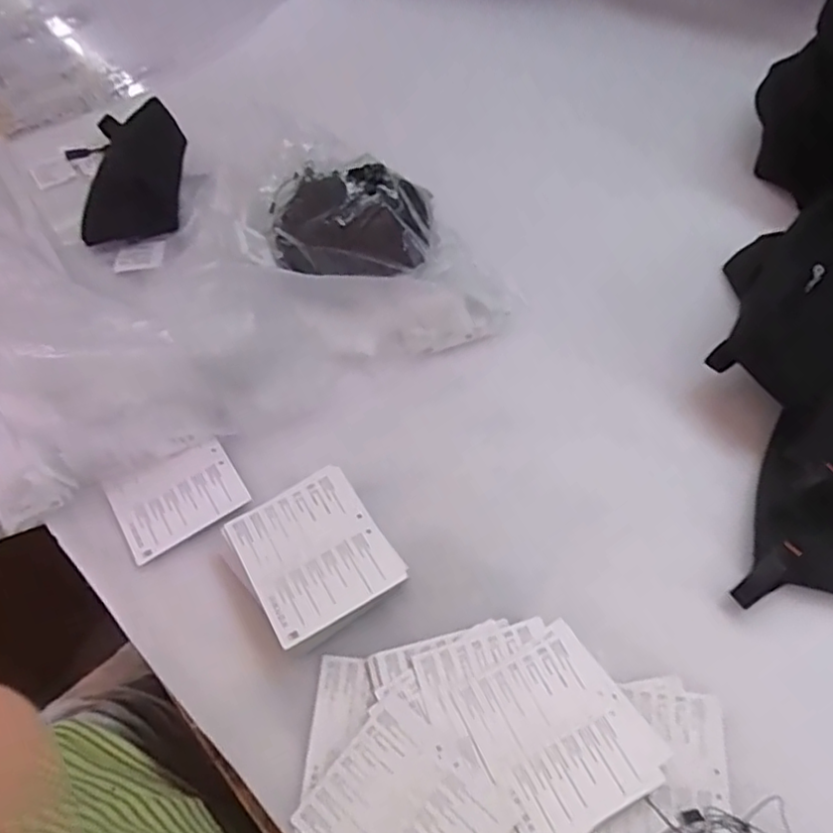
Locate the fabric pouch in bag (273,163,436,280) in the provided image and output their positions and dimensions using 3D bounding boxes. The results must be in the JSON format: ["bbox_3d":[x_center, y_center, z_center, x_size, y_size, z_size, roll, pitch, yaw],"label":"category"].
[{"bbox_3d":[-0.057,-0.181,0.585,0.141,0.047,0.112,-1,61,0],"label":"fabric pouch in bag"}]

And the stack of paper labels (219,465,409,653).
[{"bbox_3d":[-0.071,0.097,0.451,0.096,0.025,0.104,-29,62,-18],"label":"stack of paper labels"}]

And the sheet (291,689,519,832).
[{"bbox_3d":[-0.005,0.229,0.379,0.098,0.009,0.092,36,64,21],"label":"sheet"}]

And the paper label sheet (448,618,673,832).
[{"bbox_3d":[0.086,0.190,0.402,0.098,0.005,0.101,-24,59,-17],"label":"paper label sheet"}]

